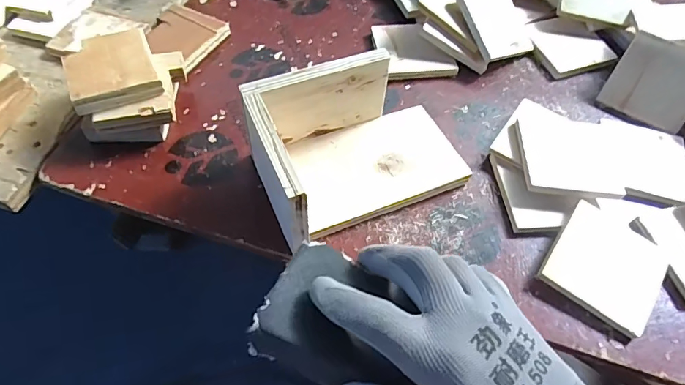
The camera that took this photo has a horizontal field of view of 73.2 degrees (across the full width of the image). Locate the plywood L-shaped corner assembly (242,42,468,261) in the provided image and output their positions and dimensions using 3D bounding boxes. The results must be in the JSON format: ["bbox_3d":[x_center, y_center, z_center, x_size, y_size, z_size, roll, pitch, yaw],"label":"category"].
[{"bbox_3d":[0.018,-0.048,0.426,0.193,0.094,0.123,-22,60,-16],"label":"plywood L-shaped corner assembly"}]

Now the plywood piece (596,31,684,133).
[{"bbox_3d":[0.352,-0.123,0.516,0.091,0.012,0.085,31,107,19],"label":"plywood piece"}]

